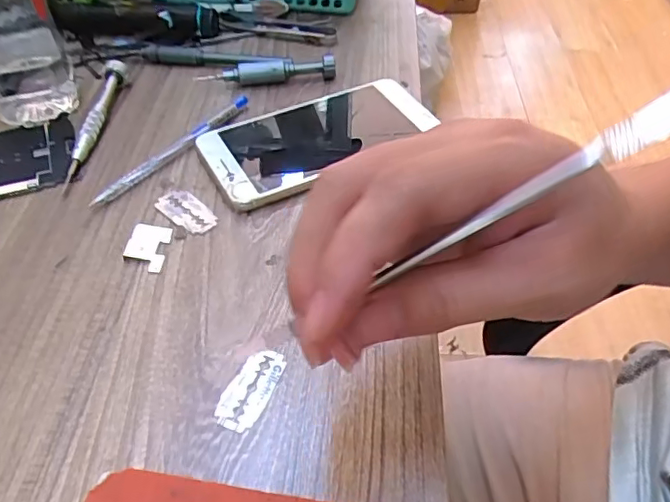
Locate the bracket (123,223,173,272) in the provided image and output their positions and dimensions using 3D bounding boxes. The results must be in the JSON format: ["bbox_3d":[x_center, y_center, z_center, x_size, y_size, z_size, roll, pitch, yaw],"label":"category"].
[{"bbox_3d":[-0.106,-0.003,0.324,0.022,0.007,0.031,3,47,2],"label":"bracket"}]

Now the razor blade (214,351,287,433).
[{"bbox_3d":[-0.039,0.063,0.266,0.020,0.004,0.041,18,49,15],"label":"razor blade"}]

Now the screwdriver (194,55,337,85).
[{"bbox_3d":[-0.053,-0.136,0.439,0.105,0.020,0.015,-1,47,-2],"label":"screwdriver"}]

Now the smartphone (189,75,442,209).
[{"bbox_3d":[-0.009,-0.076,0.387,0.154,0.014,0.077,-22,51,-21],"label":"smartphone"}]

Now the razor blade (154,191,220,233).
[{"bbox_3d":[-0.090,-0.025,0.345,0.043,0.004,0.019,34,55,26],"label":"razor blade"}]

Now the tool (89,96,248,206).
[{"bbox_3d":[-0.104,-0.068,0.380,0.009,0.012,0.133,31,53,24],"label":"tool"}]

